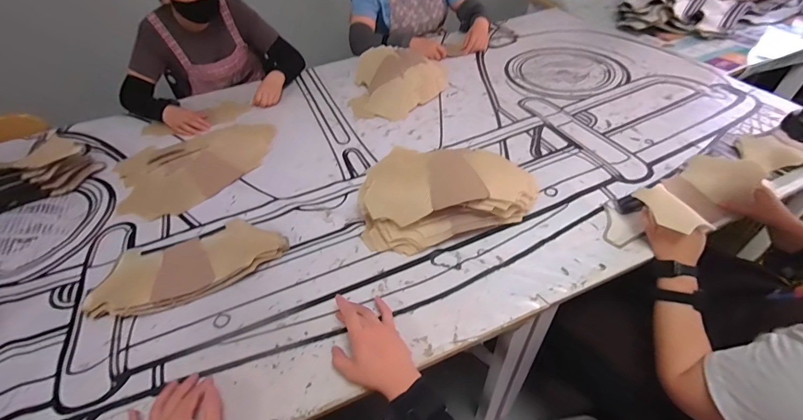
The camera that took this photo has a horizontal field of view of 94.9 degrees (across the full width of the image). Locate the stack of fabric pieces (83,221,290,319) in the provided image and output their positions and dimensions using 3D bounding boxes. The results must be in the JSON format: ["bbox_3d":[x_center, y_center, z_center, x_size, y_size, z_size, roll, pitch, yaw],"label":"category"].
[{"bbox_3d":[-0.426,0.112,0.743,0.377,0.051,0.149,-21,48,-13],"label":"stack of fabric pieces"}]

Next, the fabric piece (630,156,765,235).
[{"bbox_3d":[0.592,-0.023,0.758,0.265,0.090,0.118,-26,49,-18],"label":"fabric piece"}]

